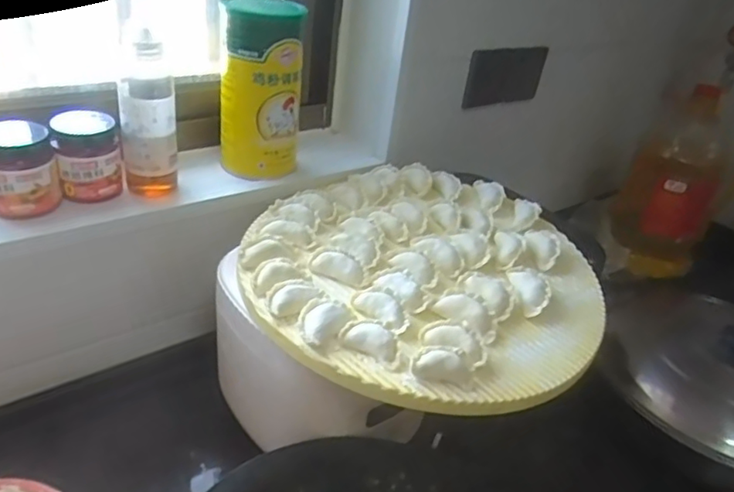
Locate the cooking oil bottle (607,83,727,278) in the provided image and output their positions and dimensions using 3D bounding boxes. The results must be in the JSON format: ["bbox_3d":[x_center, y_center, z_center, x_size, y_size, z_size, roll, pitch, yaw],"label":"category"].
[{"bbox_3d":[0.538,-0.092,1.075,0.152,0.333,0.099,18,33,16],"label":"cooking oil bottle"}]

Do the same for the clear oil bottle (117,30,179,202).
[{"bbox_3d":[-0.246,-0.142,0.672,0.059,0.176,0.060,-6,34,-22],"label":"clear oil bottle"}]

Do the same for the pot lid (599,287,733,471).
[{"bbox_3d":[0.464,0.165,0.705,0.336,0.078,0.265,21,34,21],"label":"pot lid"}]

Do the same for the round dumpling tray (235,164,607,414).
[{"bbox_3d":[0.069,0.018,0.653,0.376,0.041,0.360,6,31,-4],"label":"round dumpling tray"}]

